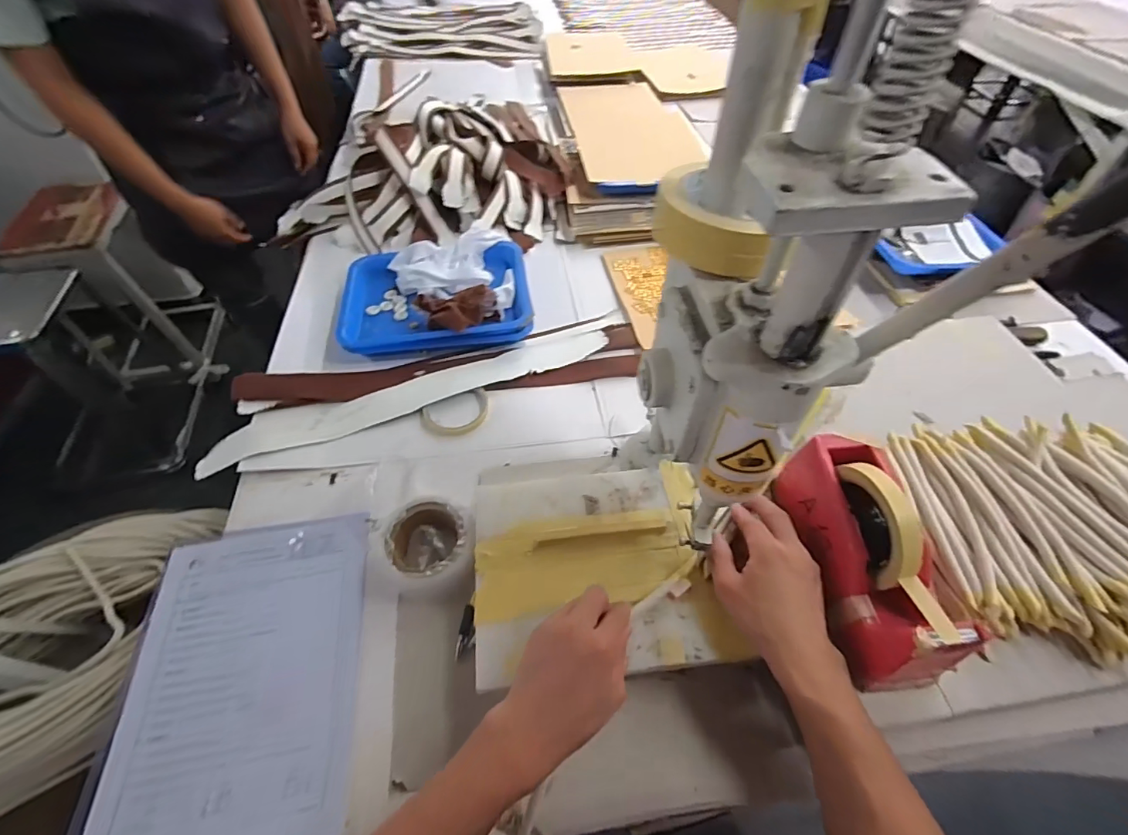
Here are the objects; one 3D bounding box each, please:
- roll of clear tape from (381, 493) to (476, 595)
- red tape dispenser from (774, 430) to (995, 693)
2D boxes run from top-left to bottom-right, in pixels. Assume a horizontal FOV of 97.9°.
[{"bbox_3d":[-0.141,0.139,0.530,0.103,0.046,0.094,0,53,0],"label":"roll of clear tape"},{"bbox_3d":[0.265,0.112,0.425,0.077,0.114,0.198,-4,53,-3],"label":"red tape dispenser"}]

